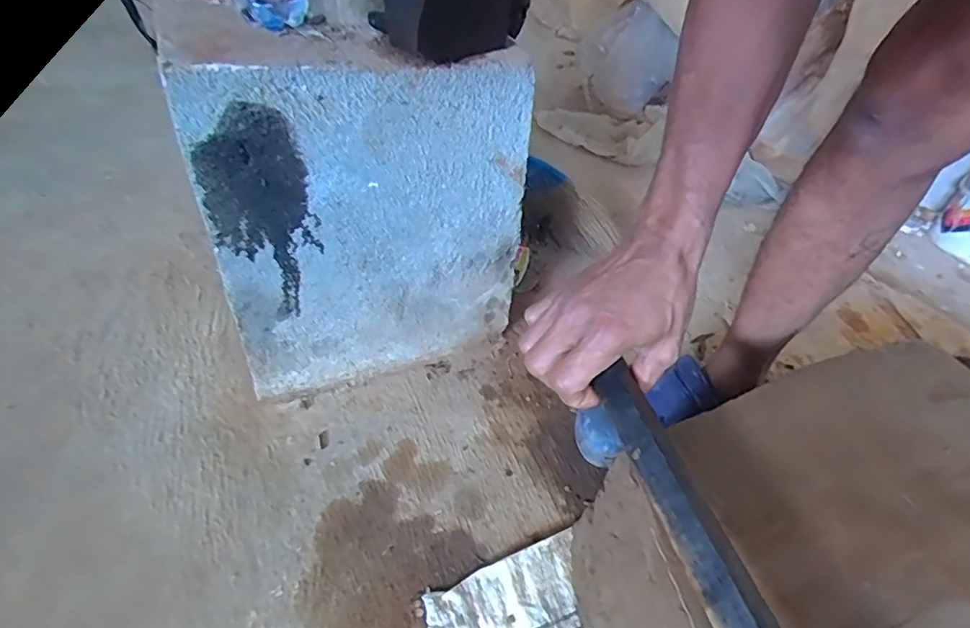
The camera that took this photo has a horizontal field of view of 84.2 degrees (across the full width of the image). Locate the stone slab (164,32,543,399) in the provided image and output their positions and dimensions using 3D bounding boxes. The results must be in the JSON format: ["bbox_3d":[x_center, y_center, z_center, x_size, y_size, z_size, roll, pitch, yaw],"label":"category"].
[{"bbox_3d":[-0.123,-0.090,0.645,0.357,0.417,0.043,-13,47,-21],"label":"stone slab"}]

